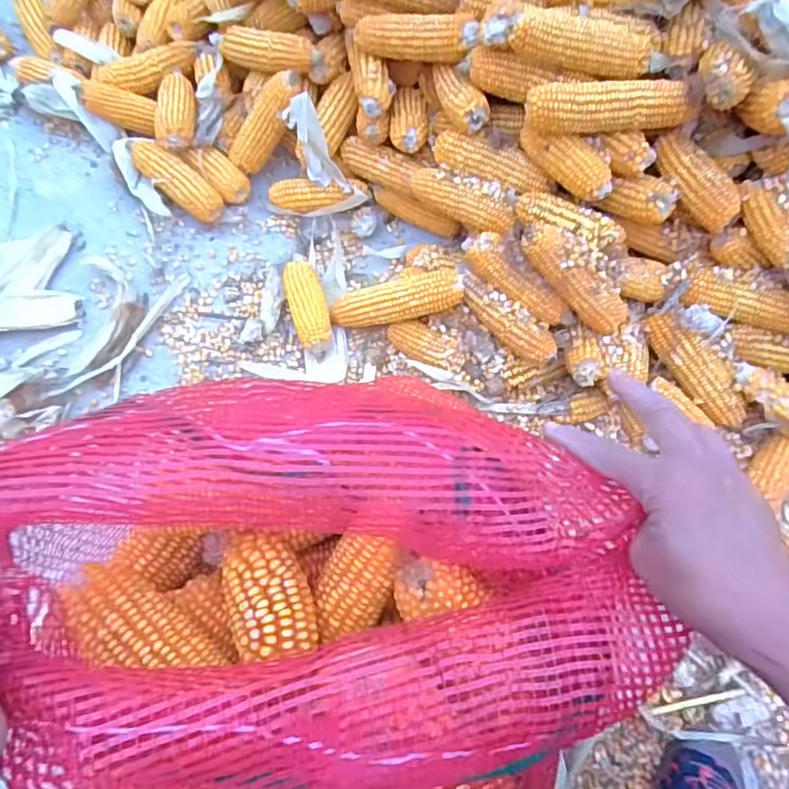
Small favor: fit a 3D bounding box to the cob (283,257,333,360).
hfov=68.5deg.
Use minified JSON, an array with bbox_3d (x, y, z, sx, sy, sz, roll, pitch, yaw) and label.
[{"bbox_3d":[-0.114,-0.118,0.769,0.052,0.040,0.121,-17,69,-10],"label":"cob"}]

